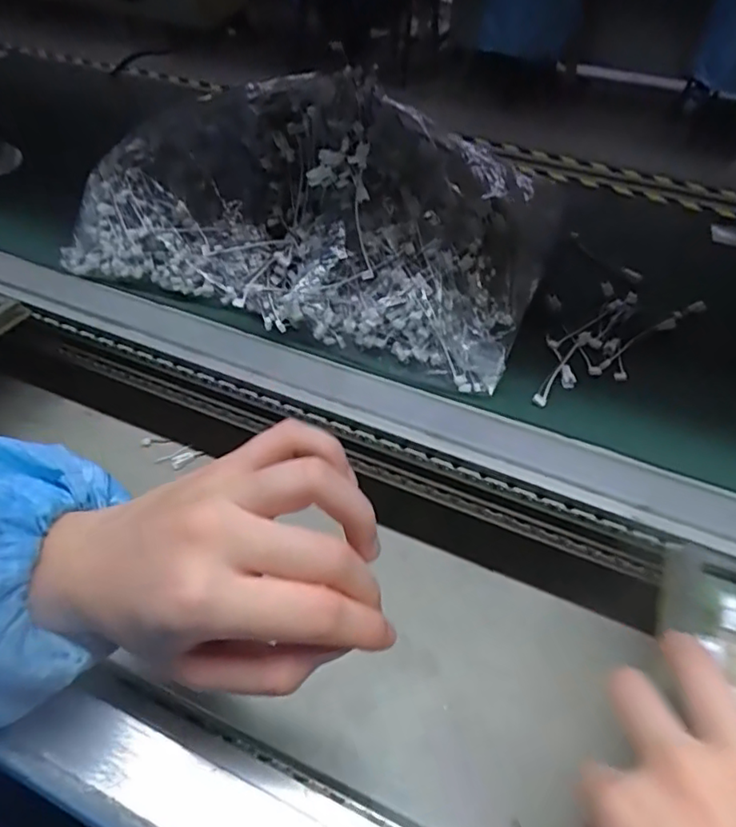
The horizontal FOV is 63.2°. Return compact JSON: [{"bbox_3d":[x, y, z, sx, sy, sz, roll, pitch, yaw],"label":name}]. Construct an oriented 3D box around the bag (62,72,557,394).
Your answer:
[{"bbox_3d":[-0.050,-0.183,0.518,0.399,0.136,0.209,16,46,14],"label":"bag"}]

